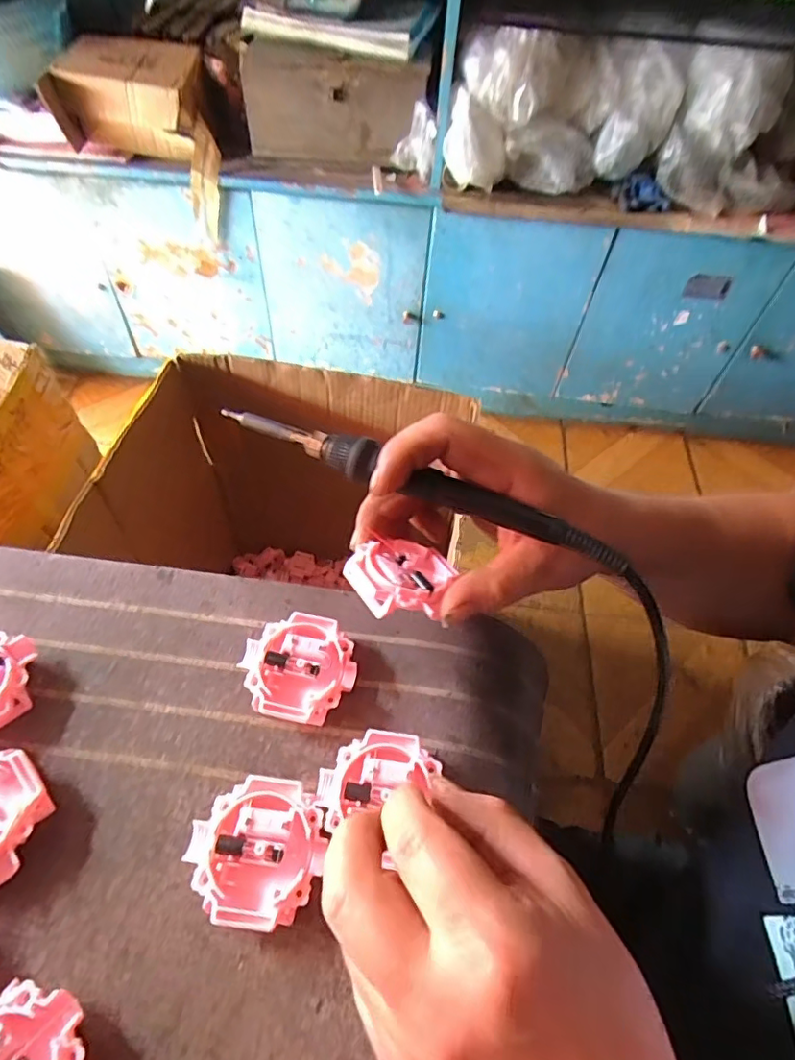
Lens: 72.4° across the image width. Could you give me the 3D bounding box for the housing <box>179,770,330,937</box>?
[{"bbox_3d":[-0.058,0.132,0.225,0.053,0.014,0.052,8,55,3],"label":"housing"}]

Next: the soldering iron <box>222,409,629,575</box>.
[{"bbox_3d":[0.004,-0.026,0.258,0.206,0.015,0.015,22,53,17],"label":"soldering iron"}]

